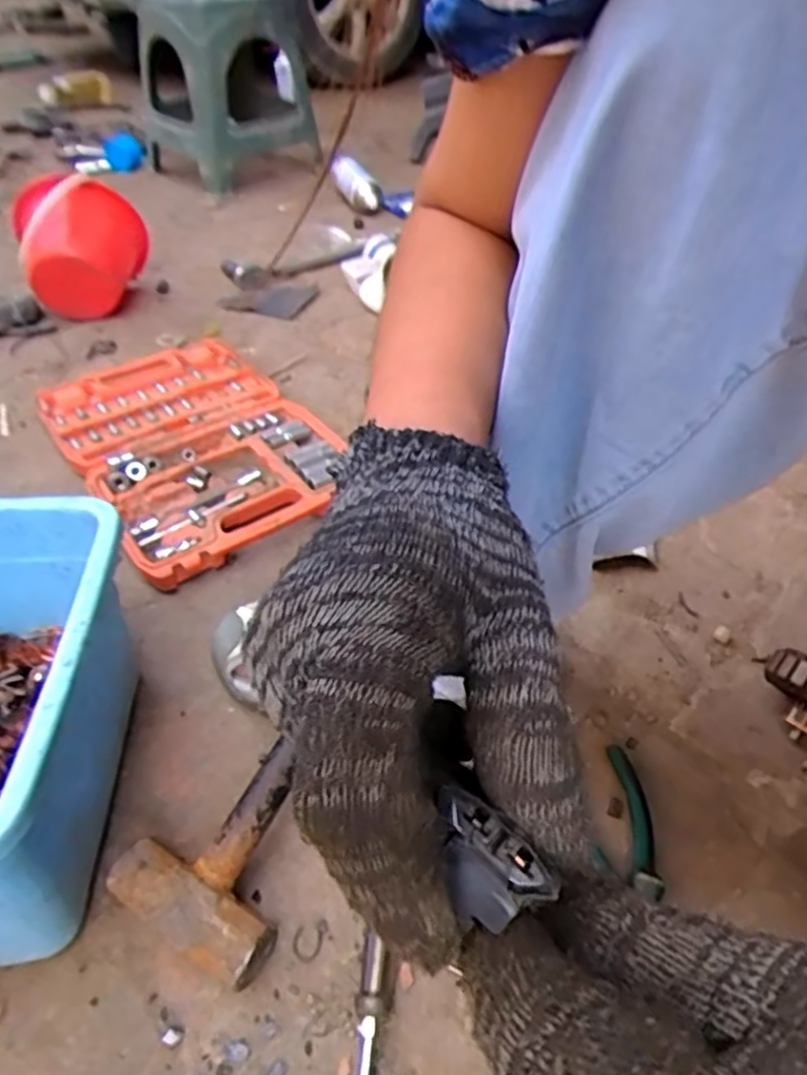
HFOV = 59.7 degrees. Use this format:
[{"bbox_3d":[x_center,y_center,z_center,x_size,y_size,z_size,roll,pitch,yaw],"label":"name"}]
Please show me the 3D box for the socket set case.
[{"bbox_3d":[-0.248,-0.119,0.809,0.256,0.038,0.420,-26,46,-26],"label":"socket set case"}]

